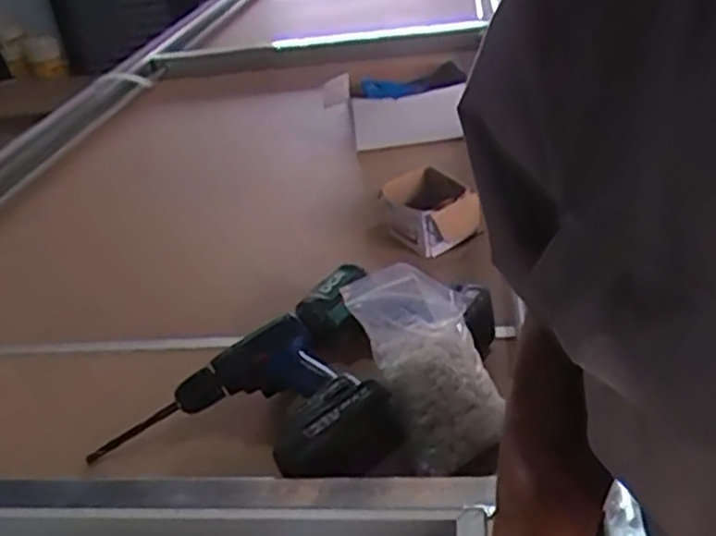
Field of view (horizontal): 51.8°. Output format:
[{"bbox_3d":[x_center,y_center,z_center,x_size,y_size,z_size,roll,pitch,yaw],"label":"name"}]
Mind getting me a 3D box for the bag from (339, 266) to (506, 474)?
[{"bbox_3d":[0.067,0.092,0.709,0.098,0.081,0.193,-19,73,-20],"label":"bag"}]

